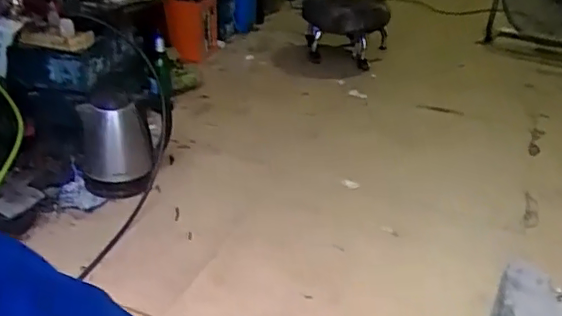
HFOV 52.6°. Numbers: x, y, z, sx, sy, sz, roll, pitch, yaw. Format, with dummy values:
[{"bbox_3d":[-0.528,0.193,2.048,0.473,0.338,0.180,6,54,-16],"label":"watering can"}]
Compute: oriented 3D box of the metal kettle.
[{"bbox_3d":[-0.382,-0.022,1.324,0.159,0.203,0.129,-9,31,-20],"label":"metal kettle"}]

